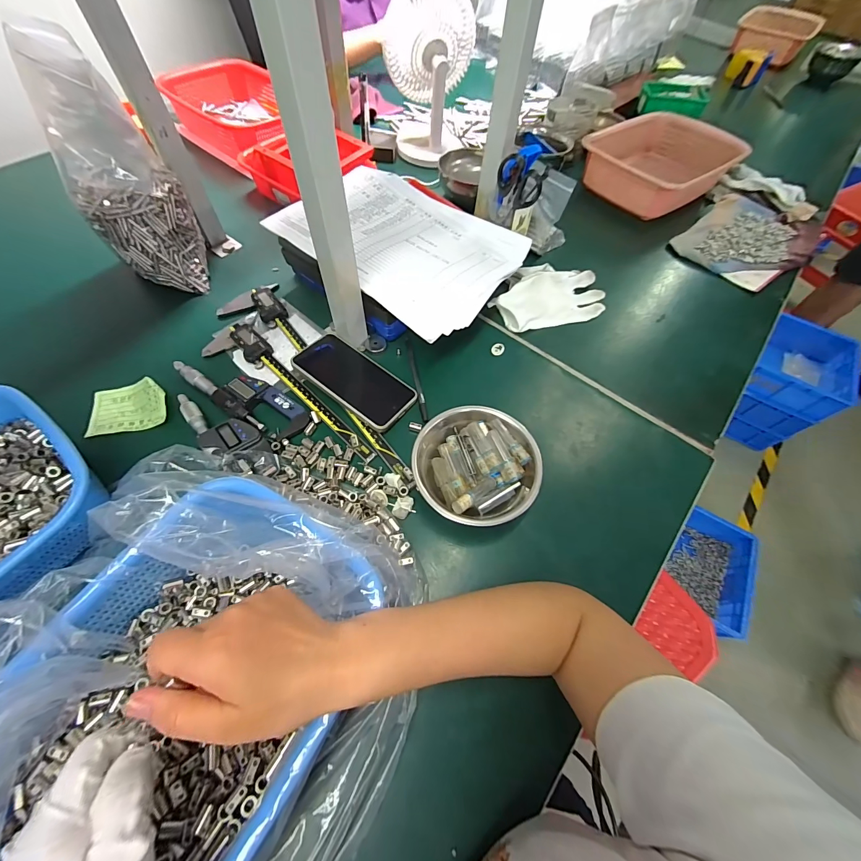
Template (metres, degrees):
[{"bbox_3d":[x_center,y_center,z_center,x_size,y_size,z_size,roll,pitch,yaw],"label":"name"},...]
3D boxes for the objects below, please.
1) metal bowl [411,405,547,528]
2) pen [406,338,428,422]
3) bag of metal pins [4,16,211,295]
[{"bbox_3d":[0.047,0.038,0.387,0.127,0.051,0.121,1,61,-2],"label":"metal bowl"},{"bbox_3d":[-0.017,-0.068,0.457,0.008,0.005,0.126,-9,62,-8],"label":"pen"},{"bbox_3d":[-0.375,-0.309,0.446,0.116,0.235,0.114,9,61,2],"label":"bag of metal pins"}]

